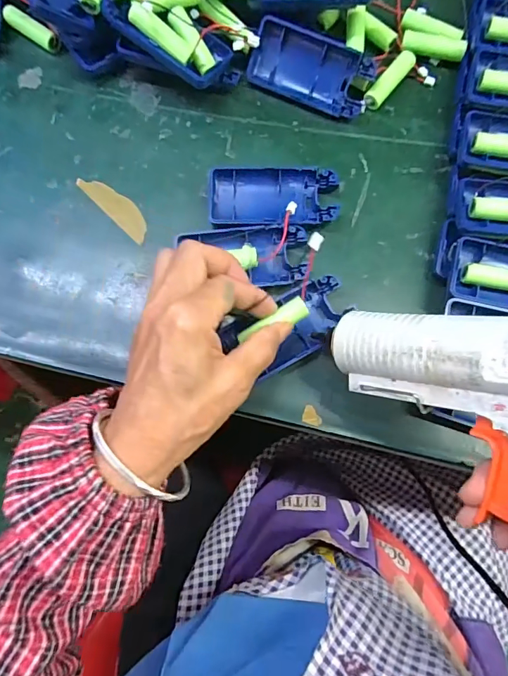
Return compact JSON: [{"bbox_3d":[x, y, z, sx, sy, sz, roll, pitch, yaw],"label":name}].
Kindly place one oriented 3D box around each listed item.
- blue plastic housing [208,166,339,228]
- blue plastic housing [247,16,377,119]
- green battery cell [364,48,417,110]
[{"bbox_3d":[0.014,-0.105,0.332,0.093,0.016,0.045,1,80,1],"label":"blue plastic housing"},{"bbox_3d":[0.044,-0.207,0.344,0.093,0.015,0.048,23,109,0],"label":"blue plastic housing"},{"bbox_3d":[0.106,-0.202,0.349,0.015,0.011,0.050,41,83,8],"label":"green battery cell"}]

